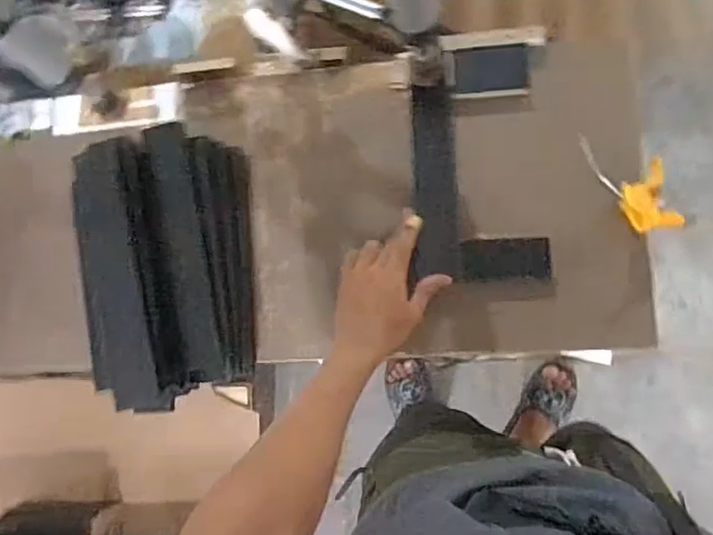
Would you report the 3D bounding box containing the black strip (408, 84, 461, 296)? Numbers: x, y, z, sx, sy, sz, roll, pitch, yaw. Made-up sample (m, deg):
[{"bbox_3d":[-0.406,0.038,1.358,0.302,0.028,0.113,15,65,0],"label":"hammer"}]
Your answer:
[{"bbox_3d":[0.098,-0.107,0.731,0.056,0.024,0.234,-2,87,8],"label":"black strip"}]

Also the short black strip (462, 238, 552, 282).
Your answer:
[{"bbox_3d":[0.181,-0.010,0.705,0.104,0.005,0.051,-1,86,8],"label":"short black strip"}]

